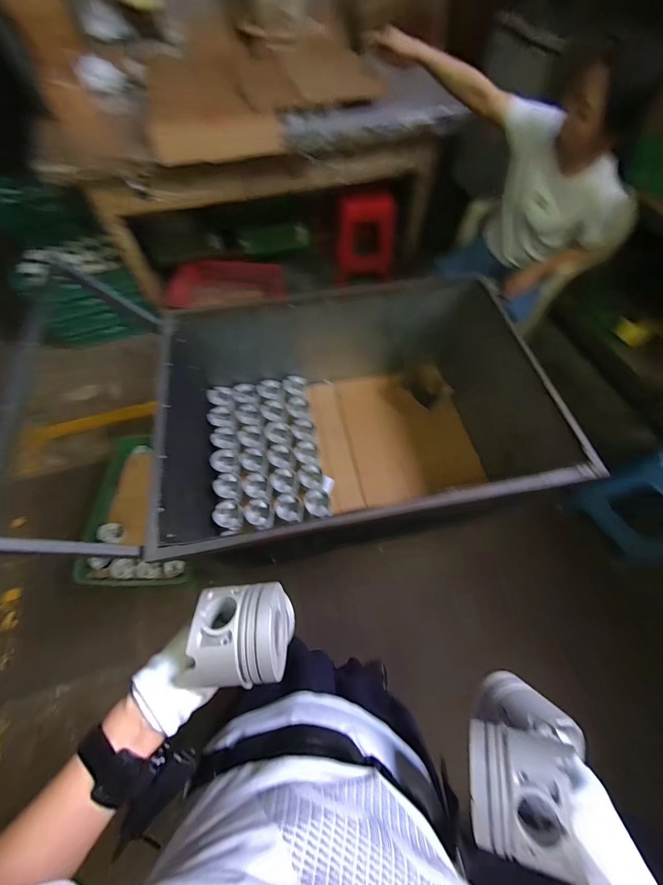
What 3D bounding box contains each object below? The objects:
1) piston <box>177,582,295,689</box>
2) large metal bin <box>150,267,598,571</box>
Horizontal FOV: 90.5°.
[{"bbox_3d":[-0.092,0.202,0.354,0.091,0.081,0.088,1,63,0],"label":"piston"},{"bbox_3d":[0.098,-0.105,1.174,1.195,0.500,0.875,-9,63,-5],"label":"large metal bin"}]

